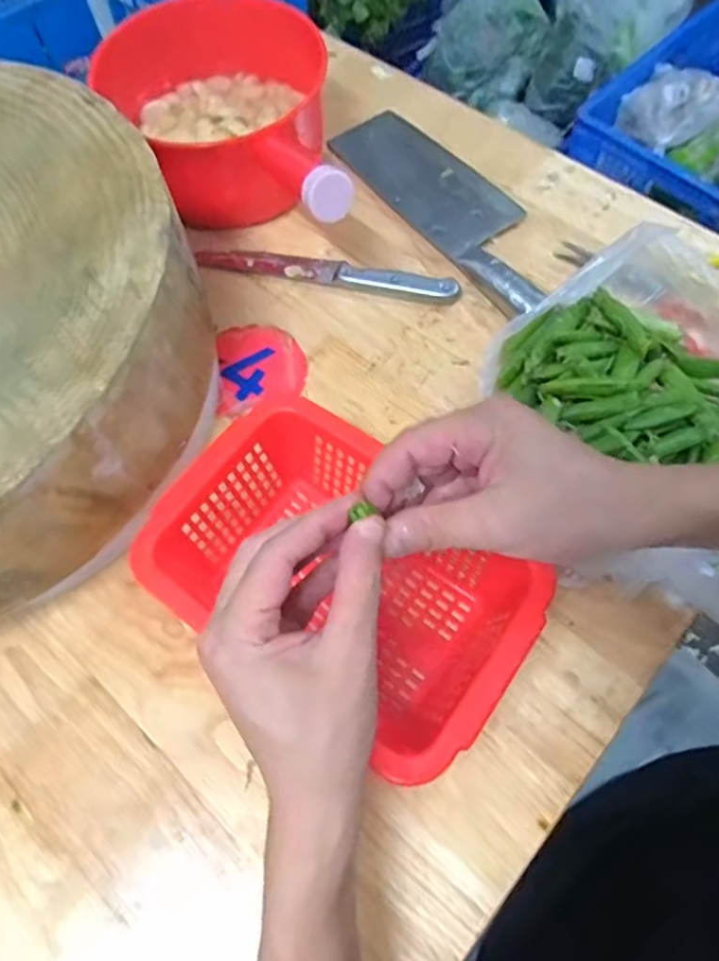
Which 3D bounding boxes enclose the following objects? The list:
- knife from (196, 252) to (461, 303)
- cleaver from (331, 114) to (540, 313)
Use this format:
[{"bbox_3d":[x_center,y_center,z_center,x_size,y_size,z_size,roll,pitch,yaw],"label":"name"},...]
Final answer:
[{"bbox_3d":[-0.030,-0.186,0.571,0.234,0.013,0.024,10,66,7],"label":"knife"},{"bbox_3d":[0.087,-0.263,0.601,0.093,0.023,0.278,-36,69,-13],"label":"cleaver"}]

